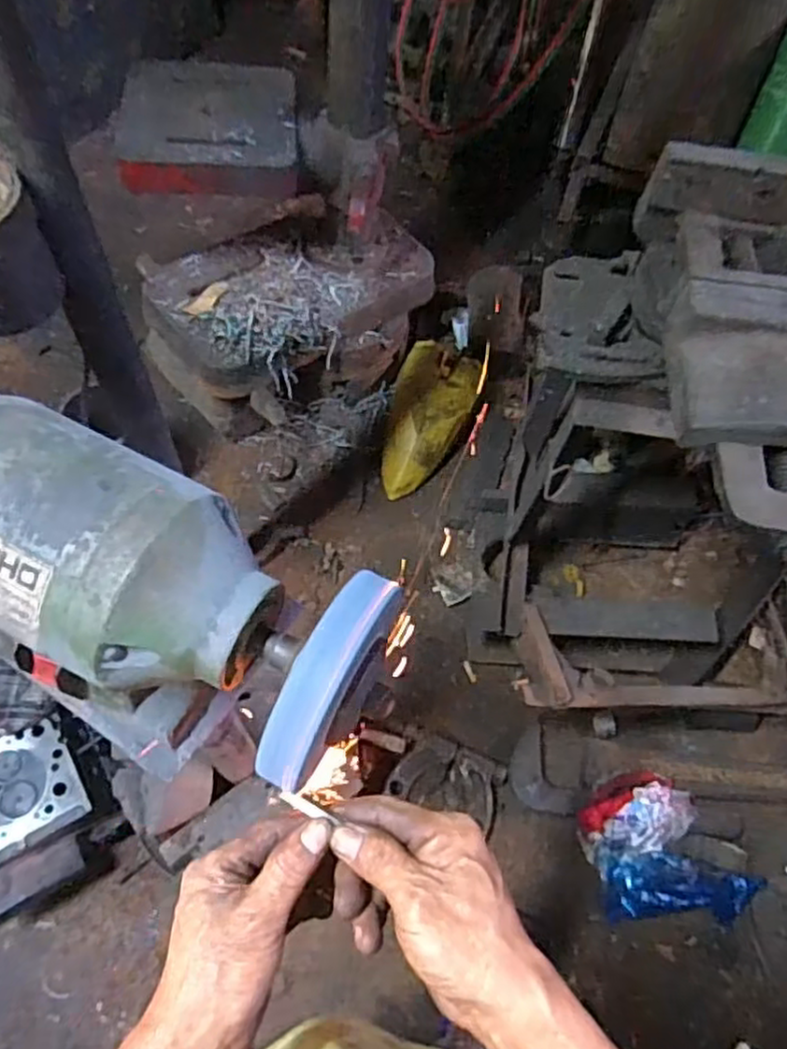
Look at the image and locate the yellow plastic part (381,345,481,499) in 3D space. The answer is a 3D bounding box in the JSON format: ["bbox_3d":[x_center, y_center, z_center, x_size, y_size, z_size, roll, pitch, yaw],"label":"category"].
[{"bbox_3d":[0.064,-0.226,1.569,0.186,0.089,0.360,20,83,6],"label":"yellow plastic part"}]

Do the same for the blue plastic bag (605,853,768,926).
[{"bbox_3d":[0.480,0.598,1.171,0.252,0.067,0.103,3,62,-3],"label":"blue plastic bag"}]

